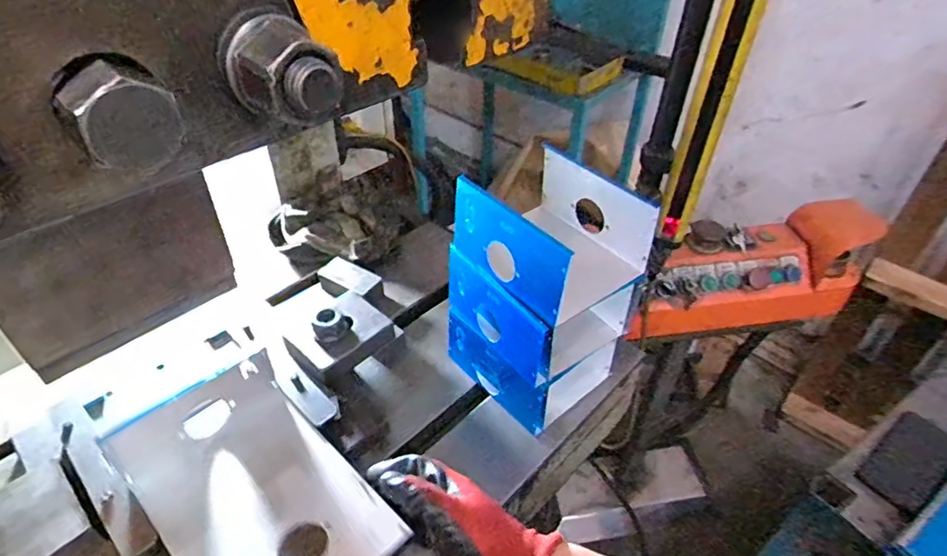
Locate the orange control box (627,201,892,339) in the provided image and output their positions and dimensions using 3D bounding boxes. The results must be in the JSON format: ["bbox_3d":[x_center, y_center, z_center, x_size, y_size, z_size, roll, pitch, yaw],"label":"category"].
[{"bbox_3d":[0.484,-0.019,0.969,0.439,0.187,0.126,-4,41,-5],"label":"orange control box"}]

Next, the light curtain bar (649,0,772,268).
[{"bbox_3d":[0.228,-0.173,0.510,0.038,0.382,0.031,17,43,19],"label":"light curtain bar"}]

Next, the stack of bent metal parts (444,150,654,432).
[{"bbox_3d":[0.070,0.019,0.585,0.137,0.254,0.145,-27,48,-28],"label":"stack of bent metal parts"}]

